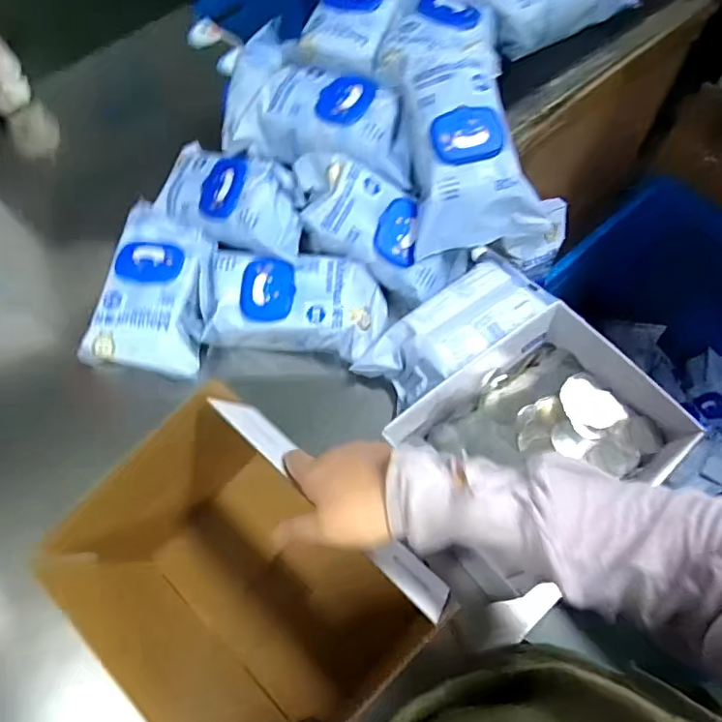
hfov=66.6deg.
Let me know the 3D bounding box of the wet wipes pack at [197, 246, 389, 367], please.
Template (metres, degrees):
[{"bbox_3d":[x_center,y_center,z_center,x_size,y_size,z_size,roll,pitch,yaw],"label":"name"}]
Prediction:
[{"bbox_3d":[-0.084,-0.070,0.680,0.225,0.069,0.114,6,66,4],"label":"wet wipes pack"}]

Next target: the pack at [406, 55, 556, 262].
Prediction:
[{"bbox_3d":[0.130,-0.251,0.661,0.149,0.106,0.212,-9,66,-3],"label":"pack"}]

